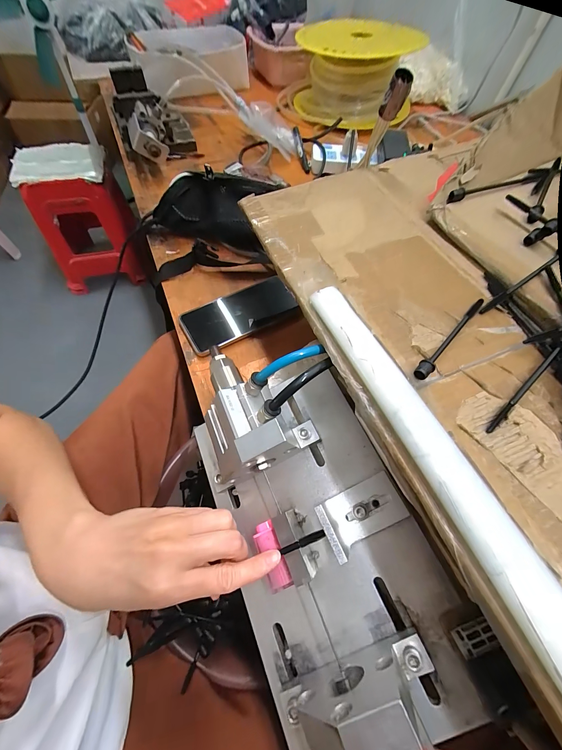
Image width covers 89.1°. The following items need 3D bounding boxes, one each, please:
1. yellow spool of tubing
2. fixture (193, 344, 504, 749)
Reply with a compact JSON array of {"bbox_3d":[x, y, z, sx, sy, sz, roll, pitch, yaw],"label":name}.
[{"bbox_3d":[0.187,-0.730,0.691,0.252,0.152,0.234,2,60,-3],"label":"yellow spool of tubing"},{"bbox_3d":[0.013,0.105,0.238,0.155,0.094,0.324,-29,65,5],"label":"fixture"}]

